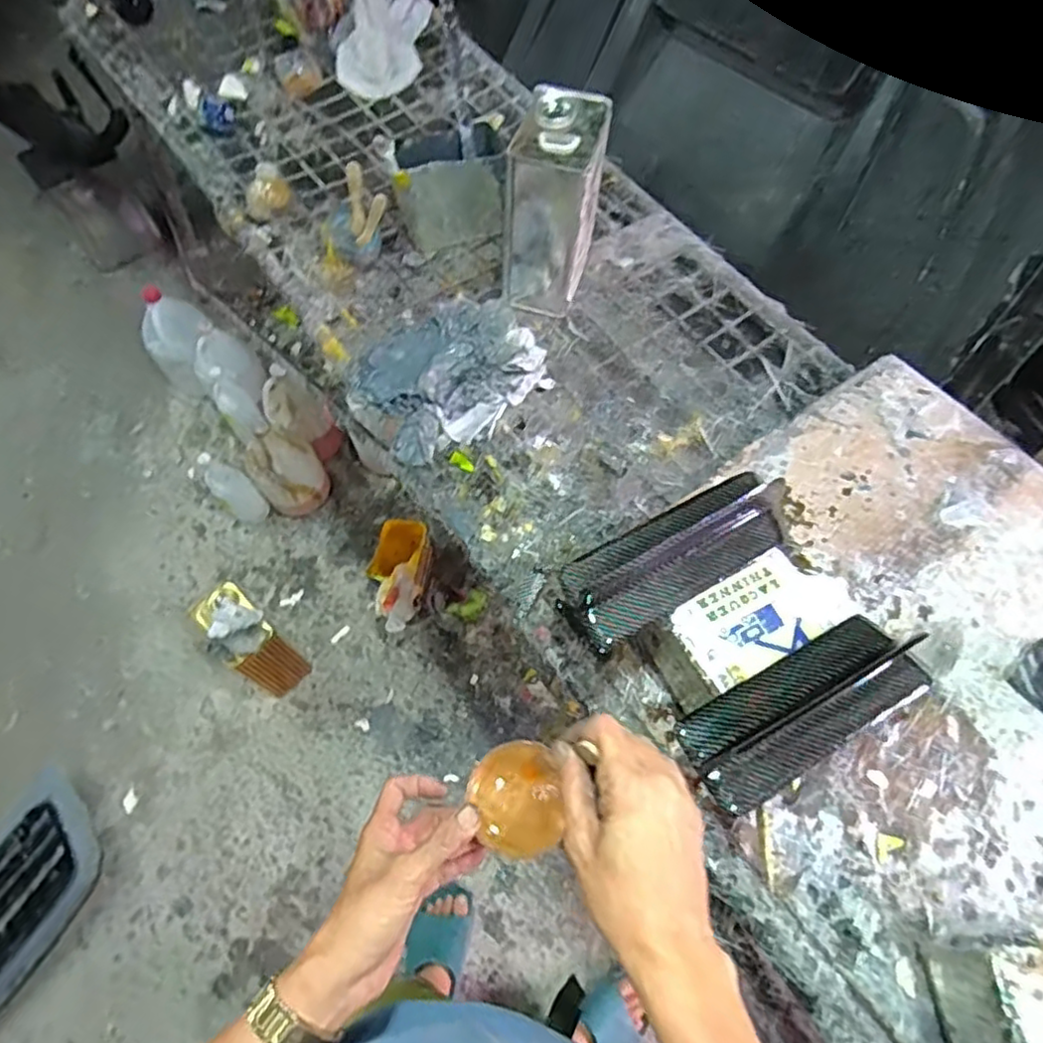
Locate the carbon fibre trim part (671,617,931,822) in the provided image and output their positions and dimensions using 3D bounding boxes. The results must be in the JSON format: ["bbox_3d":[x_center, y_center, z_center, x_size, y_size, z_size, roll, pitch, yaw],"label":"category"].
[{"bbox_3d":[0.267,0.169,0.612,0.243,0.056,0.094,-27,65,-12],"label":"carbon fibre trim part"}]

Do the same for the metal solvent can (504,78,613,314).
[{"bbox_3d":[0.045,-0.440,0.935,0.120,0.248,0.148,10,63,7],"label":"metal solvent can"}]

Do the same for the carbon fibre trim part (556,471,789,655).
[{"bbox_3d":[0.165,0.032,0.690,0.274,0.044,0.089,-30,65,-14],"label":"carbon fibre trim part"}]

